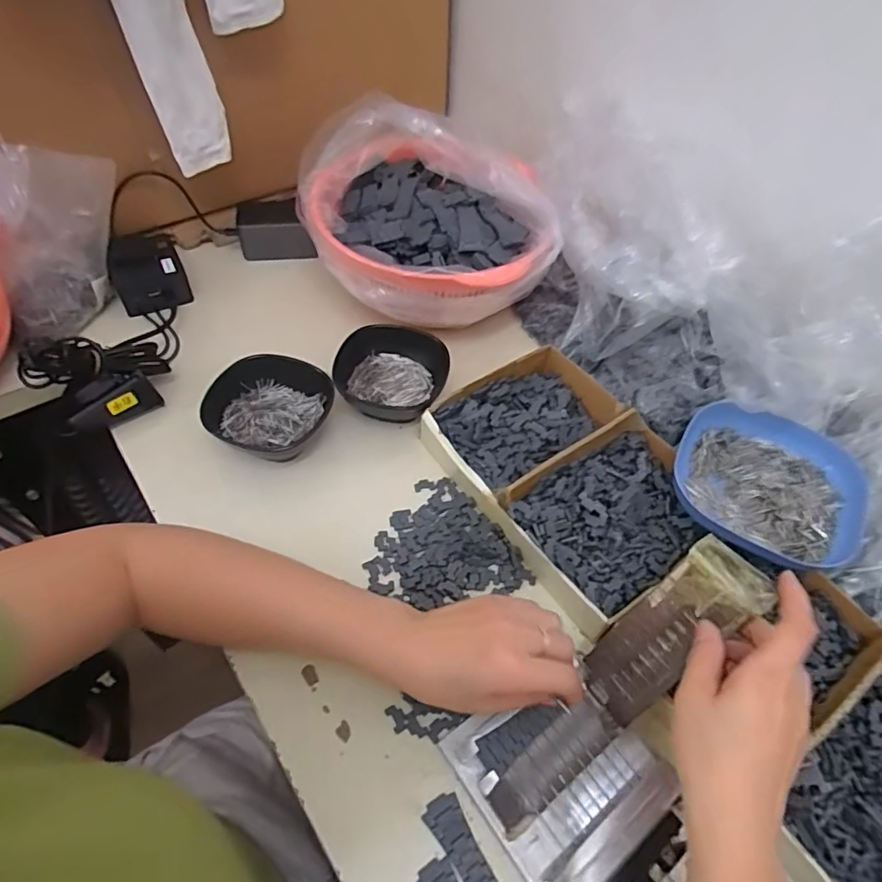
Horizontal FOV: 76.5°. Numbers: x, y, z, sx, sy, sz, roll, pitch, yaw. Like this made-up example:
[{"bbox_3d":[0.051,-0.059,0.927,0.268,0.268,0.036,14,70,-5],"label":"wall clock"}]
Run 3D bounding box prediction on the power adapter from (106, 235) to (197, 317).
[{"bbox_3d":[-0.327,-0.186,0.625,0.072,0.054,0.065,-24,58,-21],"label":"power adapter"}]

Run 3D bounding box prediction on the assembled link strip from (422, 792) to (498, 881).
[{"bbox_3d":[0.020,0.264,0.344,0.022,0.004,0.085,-25,59,-22],"label":"assembled link strip"}]

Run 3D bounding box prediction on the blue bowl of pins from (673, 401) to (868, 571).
[{"bbox_3d":[0.273,0.036,0.472,0.143,0.036,0.140,2,52,-3],"label":"blue bowl of pins"}]

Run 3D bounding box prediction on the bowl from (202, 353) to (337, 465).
[{"bbox_3d":[-0.157,-0.028,0.525,0.106,0.052,0.105,2,52,-3],"label":"bowl"}]

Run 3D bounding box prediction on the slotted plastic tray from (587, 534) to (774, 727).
[{"bbox_3d":[0.152,0.128,0.375,0.135,0.012,0.051,-49,63,11],"label":"slotted plastic tray"}]

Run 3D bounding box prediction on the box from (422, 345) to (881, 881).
[{"bbox_3d":[0.186,0.101,0.432,0.185,0.045,0.476,-27,59,-23],"label":"box"}]

